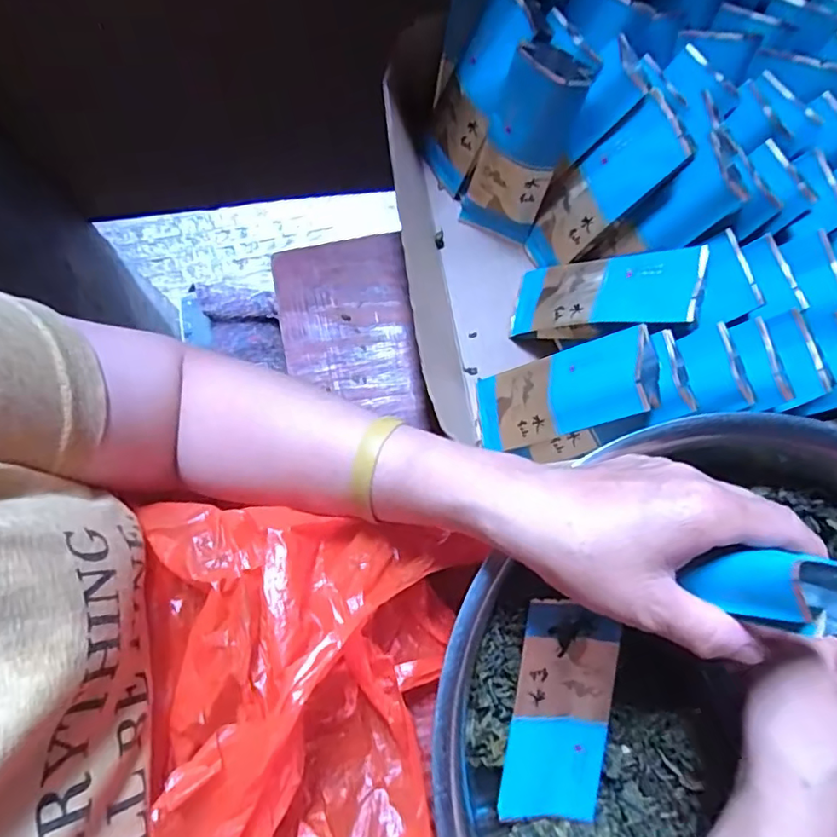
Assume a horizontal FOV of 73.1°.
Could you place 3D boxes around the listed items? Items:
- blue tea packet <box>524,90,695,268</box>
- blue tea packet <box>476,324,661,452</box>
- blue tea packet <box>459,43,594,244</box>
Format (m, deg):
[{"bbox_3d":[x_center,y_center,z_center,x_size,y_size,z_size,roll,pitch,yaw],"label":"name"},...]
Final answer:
[{"bbox_3d":[0.118,-0.153,0.386,0.015,0.126,0.051,-19,76,-44],"label":"blue tea packet"},{"bbox_3d":[0.087,-0.014,0.358,0.022,0.125,0.055,6,74,-41],"label":"blue tea packet"},{"bbox_3d":[0.069,-0.180,0.387,0.054,0.127,0.021,29,53,5],"label":"blue tea packet"}]

